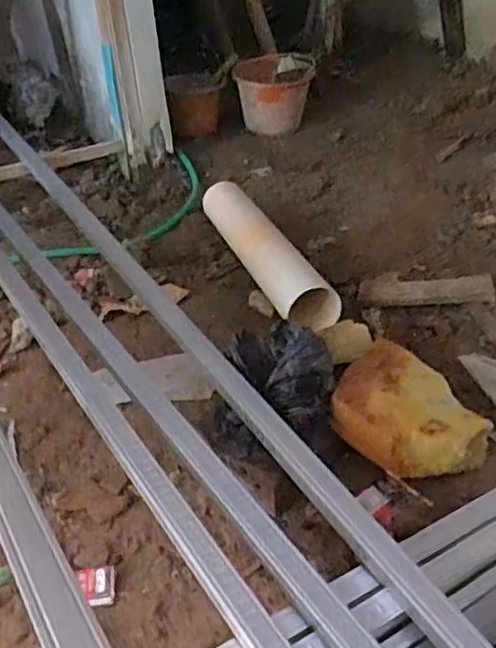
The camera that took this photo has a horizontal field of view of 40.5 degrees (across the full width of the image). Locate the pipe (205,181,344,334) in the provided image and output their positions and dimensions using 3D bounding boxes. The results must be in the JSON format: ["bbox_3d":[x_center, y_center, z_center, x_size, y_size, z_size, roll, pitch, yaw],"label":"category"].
[{"bbox_3d":[0.035,-0.183,1.545,0.105,0.094,0.577,-15,34,-14],"label":"pipe"}]

